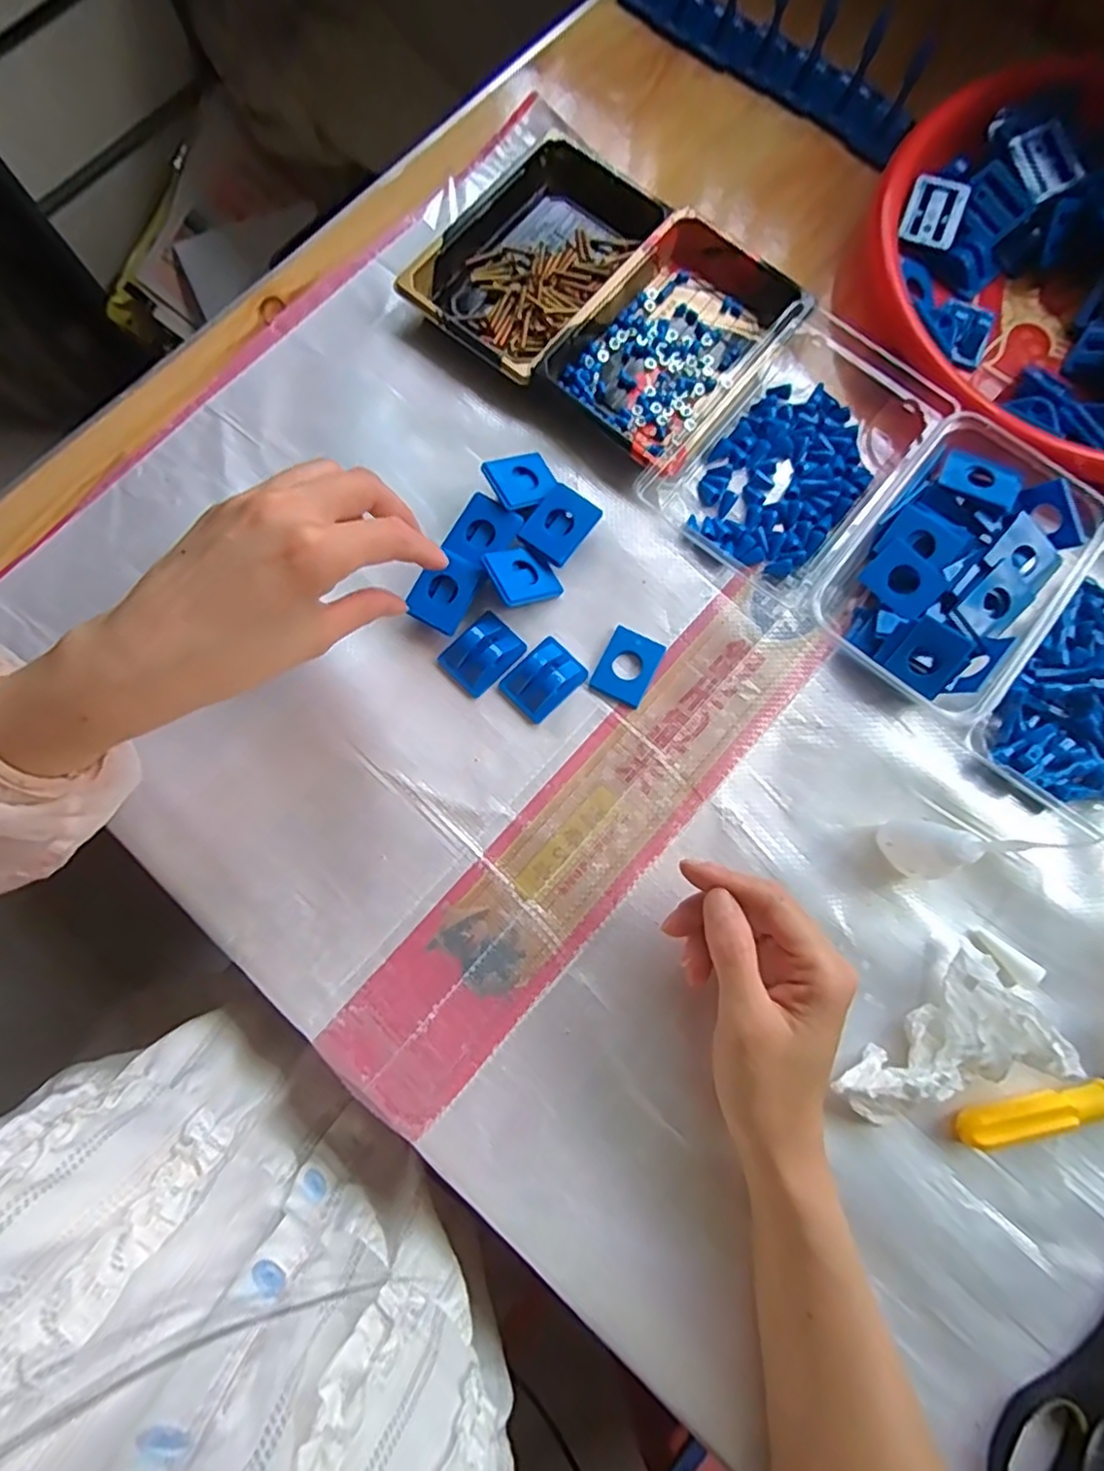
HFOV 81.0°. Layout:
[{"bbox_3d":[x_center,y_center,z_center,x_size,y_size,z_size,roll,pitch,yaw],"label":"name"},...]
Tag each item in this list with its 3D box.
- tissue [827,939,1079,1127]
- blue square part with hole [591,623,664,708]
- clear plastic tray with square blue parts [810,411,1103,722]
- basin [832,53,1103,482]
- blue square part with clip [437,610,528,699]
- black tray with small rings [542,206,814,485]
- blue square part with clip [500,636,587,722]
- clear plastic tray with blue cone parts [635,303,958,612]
[{"bbox_3d":[0.198,0.161,0.320,0.100,0.045,0.053,-40,82,-7],"label":"tissue"},{"bbox_3d":[0.045,-0.041,0.383,0.032,0.004,0.042,27,80,4],"label":"blue square part with hole"},{"bbox_3d":[0.235,-0.099,0.377,0.108,0.035,0.151,35,81,6],"label":"clear plastic tray with square blue parts"},{"bbox_3d":[0.339,-0.290,0.404,0.289,0.050,0.257,43,82,7],"label":"basin"},{"bbox_3d":[-0.041,-0.049,0.377,0.034,0.014,0.044,44,82,7],"label":"blue square part with clip"},{"bbox_3d":[0.077,-0.248,0.407,0.109,0.028,0.167,38,81,6],"label":"black tray with small rings"},{"bbox_3d":[-0.005,-0.034,0.376,0.035,0.014,0.045,44,82,7],"label":"blue square part with clip"},{"bbox_3d":[0.154,-0.178,0.395,0.115,0.027,0.177,37,81,6],"label":"clear plastic tray with blue cone parts"}]

